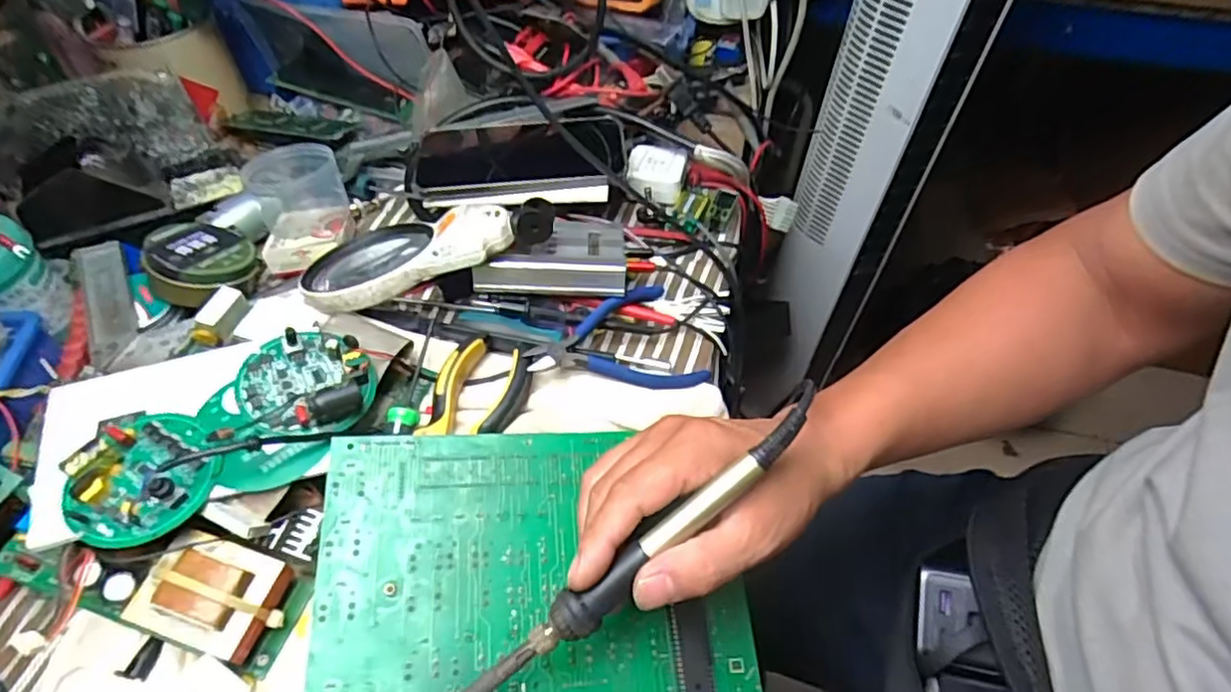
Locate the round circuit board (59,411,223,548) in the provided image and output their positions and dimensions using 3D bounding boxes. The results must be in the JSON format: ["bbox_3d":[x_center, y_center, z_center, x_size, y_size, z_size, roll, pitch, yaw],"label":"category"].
[{"bbox_3d":[-0.237,0.061,0.334,0.064,0.022,0.072,-6,53,-6],"label":"round circuit board"}]

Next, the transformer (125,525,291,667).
[{"bbox_3d":[-0.200,0.126,0.332,0.059,0.042,0.047,15,53,9],"label":"transformer"}]

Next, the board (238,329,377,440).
[{"bbox_3d":[-0.176,0.018,0.374,0.065,0.017,0.066,1,52,-1],"label":"board"}]

